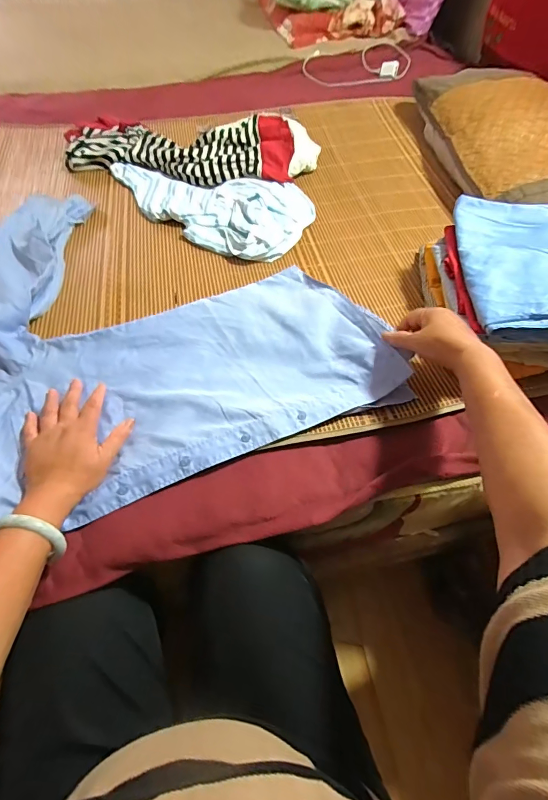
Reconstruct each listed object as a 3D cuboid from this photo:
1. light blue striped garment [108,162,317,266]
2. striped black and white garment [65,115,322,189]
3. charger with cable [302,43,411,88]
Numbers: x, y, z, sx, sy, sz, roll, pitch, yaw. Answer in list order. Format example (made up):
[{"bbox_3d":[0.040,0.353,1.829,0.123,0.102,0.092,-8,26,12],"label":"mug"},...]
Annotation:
[{"bbox_3d":[-0.144,-0.405,0.800,0.424,0.028,0.232,23,60,12],"label":"light blue striped garment"},{"bbox_3d":[-0.194,-0.577,0.903,0.586,0.059,0.226,3,58,0],"label":"striped black and white garment"},{"bbox_3d":[0.256,-1.049,1.244,0.344,0.057,0.242,-4,57,-3],"label":"charger with cable"}]

